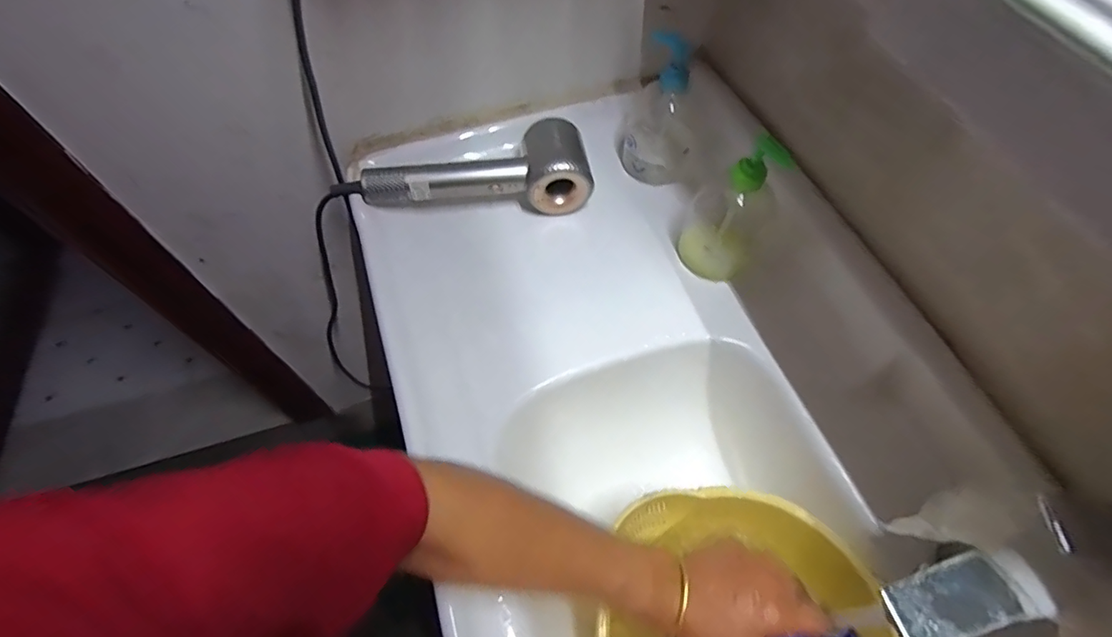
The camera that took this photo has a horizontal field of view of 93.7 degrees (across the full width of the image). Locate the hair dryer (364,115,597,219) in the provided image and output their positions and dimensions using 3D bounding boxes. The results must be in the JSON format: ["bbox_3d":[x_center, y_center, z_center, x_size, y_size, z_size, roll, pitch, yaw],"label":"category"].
[{"bbox_3d":[-0.090,-0.155,0.606,0.254,0.092,0.089,-10,60,-6],"label":"hair dryer"}]

